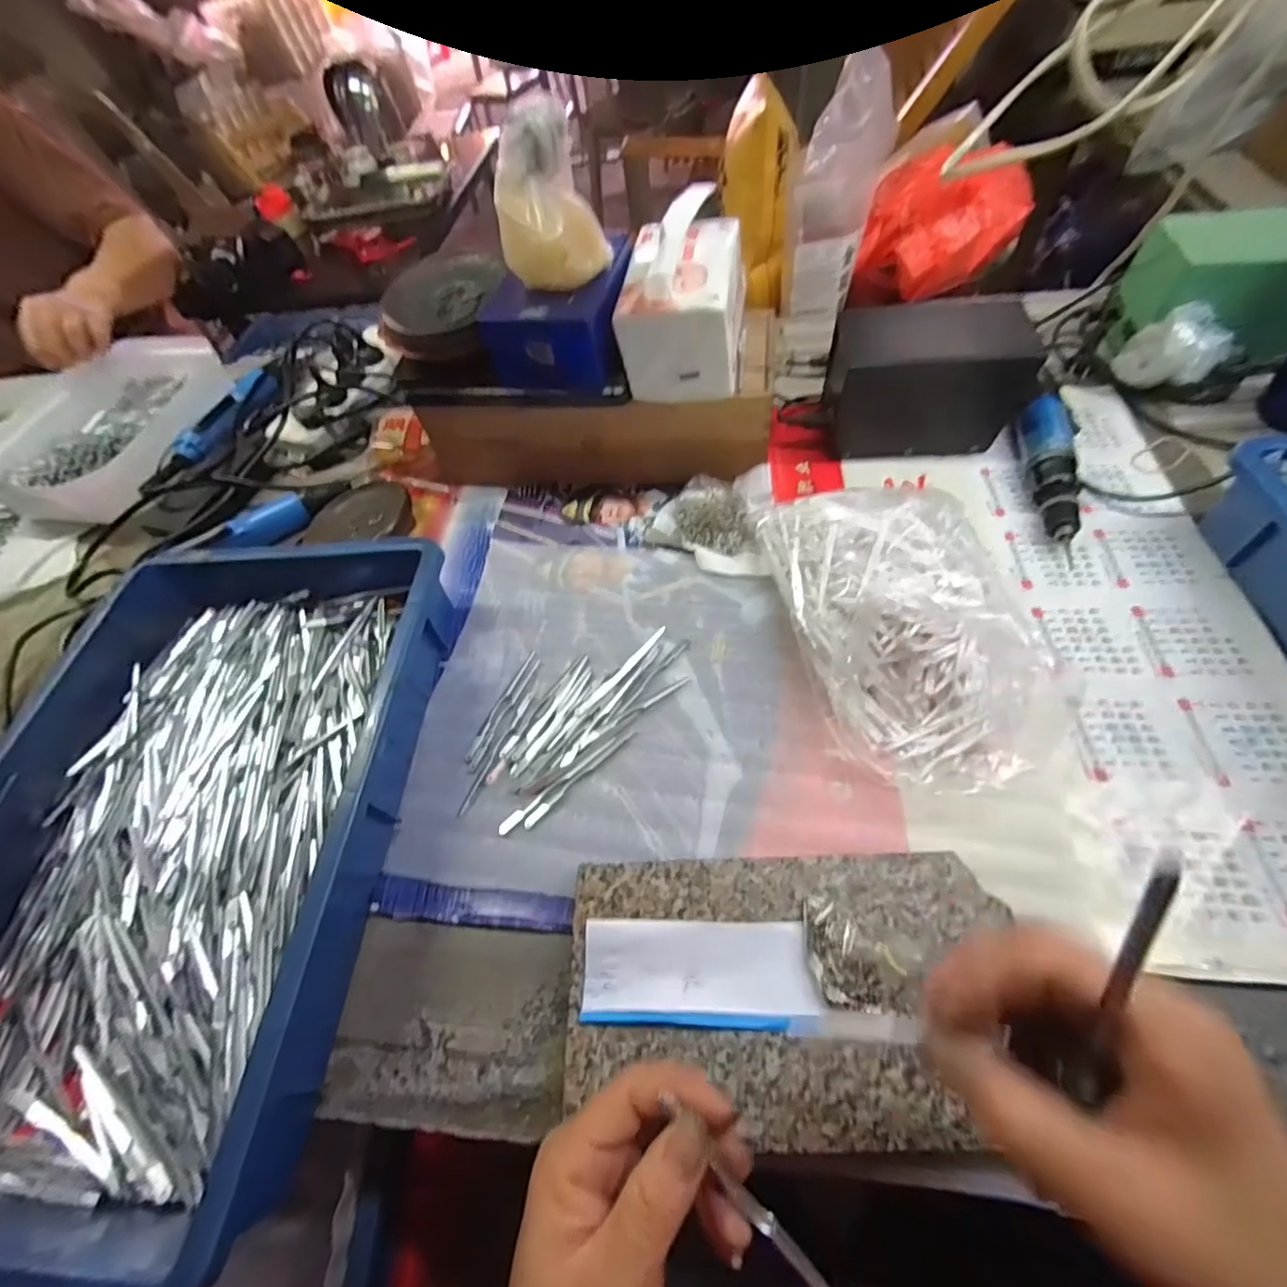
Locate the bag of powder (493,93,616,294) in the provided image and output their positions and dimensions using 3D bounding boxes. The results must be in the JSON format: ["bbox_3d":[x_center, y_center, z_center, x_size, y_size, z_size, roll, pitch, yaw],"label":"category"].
[{"bbox_3d":[-0.066,-0.310,0.385,0.053,0.093,0.065,30,67,23],"label":"bag of powder"}]

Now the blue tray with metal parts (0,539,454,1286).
[{"bbox_3d":[-0.312,0.116,0.376,0.287,0.078,0.430,-2,58,6],"label":"blue tray with metal parts"}]

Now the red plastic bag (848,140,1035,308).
[{"bbox_3d":[0.354,-0.495,0.667,0.149,0.121,0.128,-27,58,-10],"label":"red plastic bag"}]

